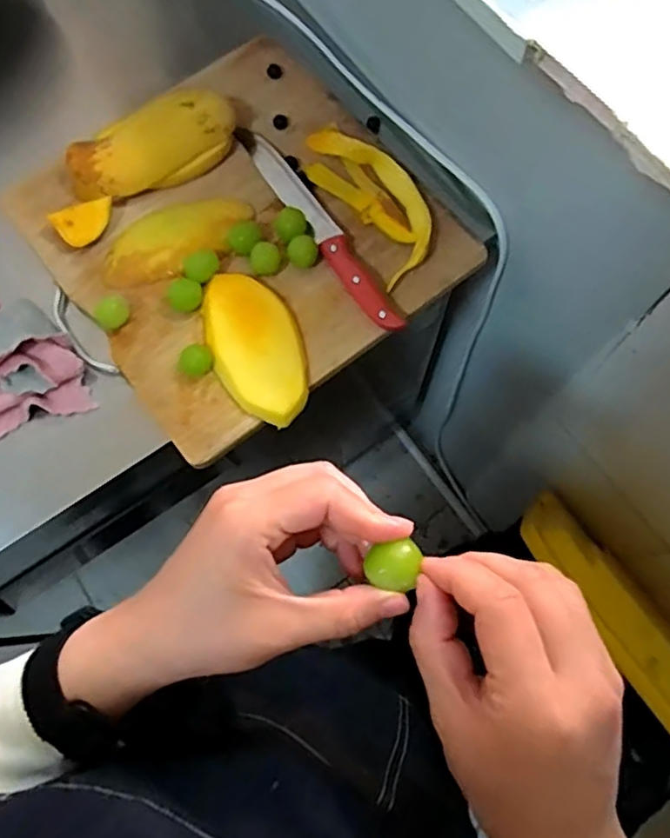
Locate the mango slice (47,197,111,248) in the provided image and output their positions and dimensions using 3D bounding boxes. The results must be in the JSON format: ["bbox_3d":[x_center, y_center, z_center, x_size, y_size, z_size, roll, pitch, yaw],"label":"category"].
[{"bbox_3d":[-0.237,-0.188,0.588,0.056,0.025,0.030,-27,73,-7],"label":"mango slice"}]

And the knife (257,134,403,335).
[{"bbox_3d":[-0.014,-0.180,0.586,0.029,0.023,0.252,-30,74,-8],"label":"knife"}]

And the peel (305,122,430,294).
[{"bbox_3d":[0.034,-0.218,0.599,0.073,0.022,0.186,-28,74,-7],"label":"peel"}]

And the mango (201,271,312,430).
[{"bbox_3d":[-0.072,-0.065,0.554,0.078,0.029,0.148,-16,72,-4],"label":"mango"}]

